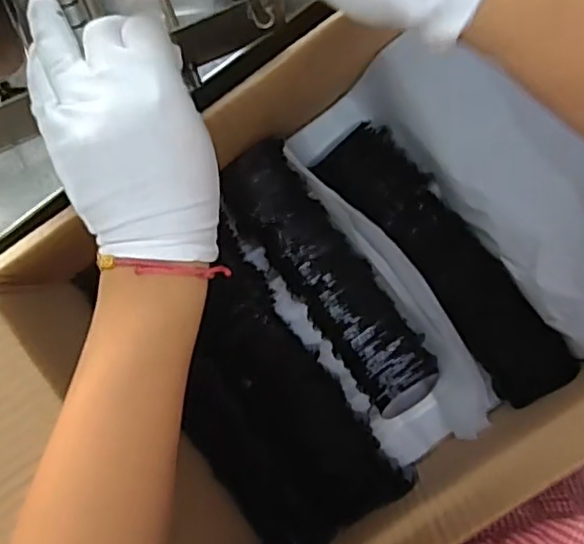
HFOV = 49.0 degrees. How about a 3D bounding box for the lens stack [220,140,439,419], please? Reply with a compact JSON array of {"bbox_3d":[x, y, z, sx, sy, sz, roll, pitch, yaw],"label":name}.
[{"bbox_3d":[0.033,0.012,0.498,0.065,0.053,0.239,-37,88,2],"label":"lens stack"}]

